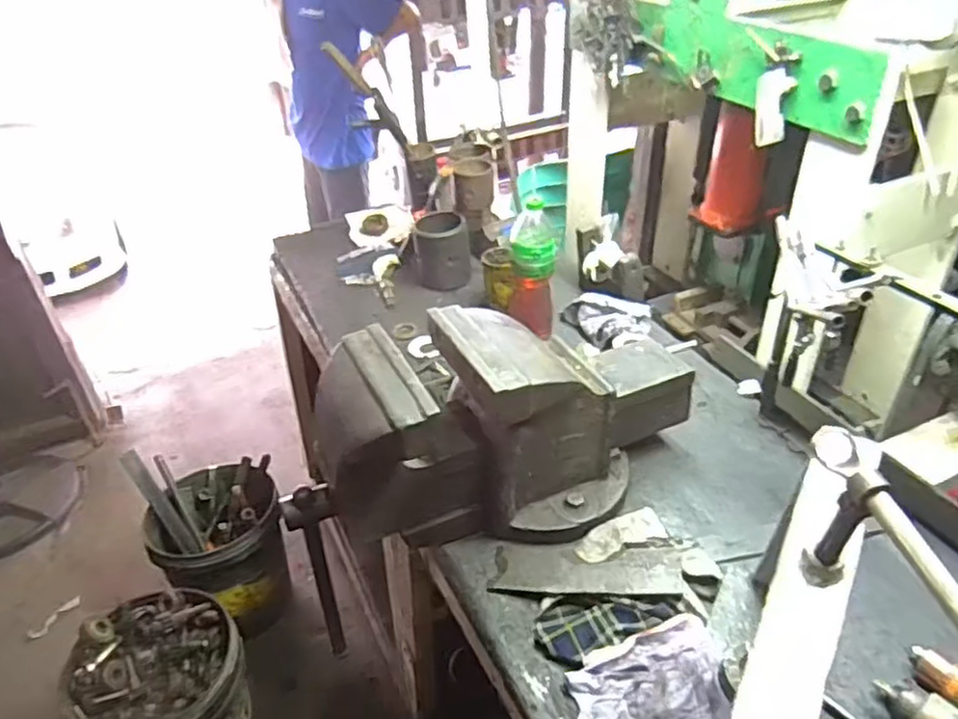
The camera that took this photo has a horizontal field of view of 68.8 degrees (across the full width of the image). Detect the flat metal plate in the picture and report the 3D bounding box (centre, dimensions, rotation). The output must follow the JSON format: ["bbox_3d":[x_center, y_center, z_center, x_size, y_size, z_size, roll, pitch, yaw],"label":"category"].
[{"bbox_3d":[0.132,0.256,0.859,0.226,0.009,0.067,-6,39,15],"label":"flat metal plate"}]

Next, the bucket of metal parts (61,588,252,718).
[{"bbox_3d":[-0.606,0.686,1.391,0.301,0.347,0.274,-2,37,1],"label":"bucket of metal parts"}]

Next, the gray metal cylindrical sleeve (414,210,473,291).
[{"bbox_3d":[-0.075,-0.227,1.462,0.111,0.133,0.093,-5,37,-3],"label":"gray metal cylindrical sleeve"}]

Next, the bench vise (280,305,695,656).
[{"bbox_3d":[0.038,0.081,0.907,0.550,0.285,0.219,-17,39,-18],"label":"bench vise"}]

